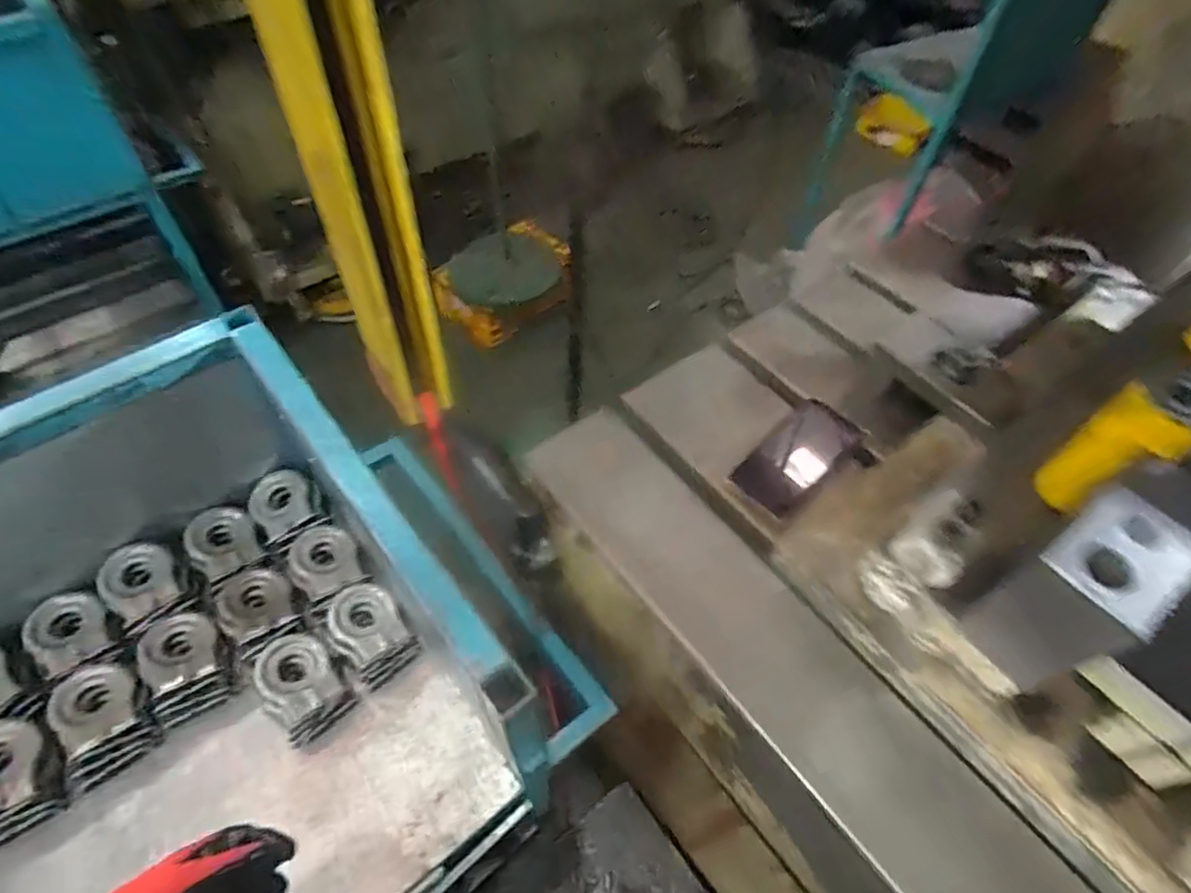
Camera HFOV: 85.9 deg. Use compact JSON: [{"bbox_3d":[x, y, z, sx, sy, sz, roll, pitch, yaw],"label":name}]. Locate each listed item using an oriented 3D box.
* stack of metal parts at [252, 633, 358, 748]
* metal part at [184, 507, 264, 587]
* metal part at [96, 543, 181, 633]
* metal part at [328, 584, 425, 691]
[{"bbox_3d":[-0.417,0.338,0.911,0.096,0.091,0.136,-32,62,-24],"label":"stack of metal parts"},{"bbox_3d":[-0.580,0.143,0.993,0.092,0.023,0.127,-34,63,-25],"label":"metal part"},{"bbox_3d":[-0.655,0.194,0.919,0.111,0.034,0.093,39,61,22],"label":"metal part"},{"bbox_3d":[-0.335,0.277,0.951,0.095,0.093,0.135,-32,62,-24],"label":"metal part"}]

